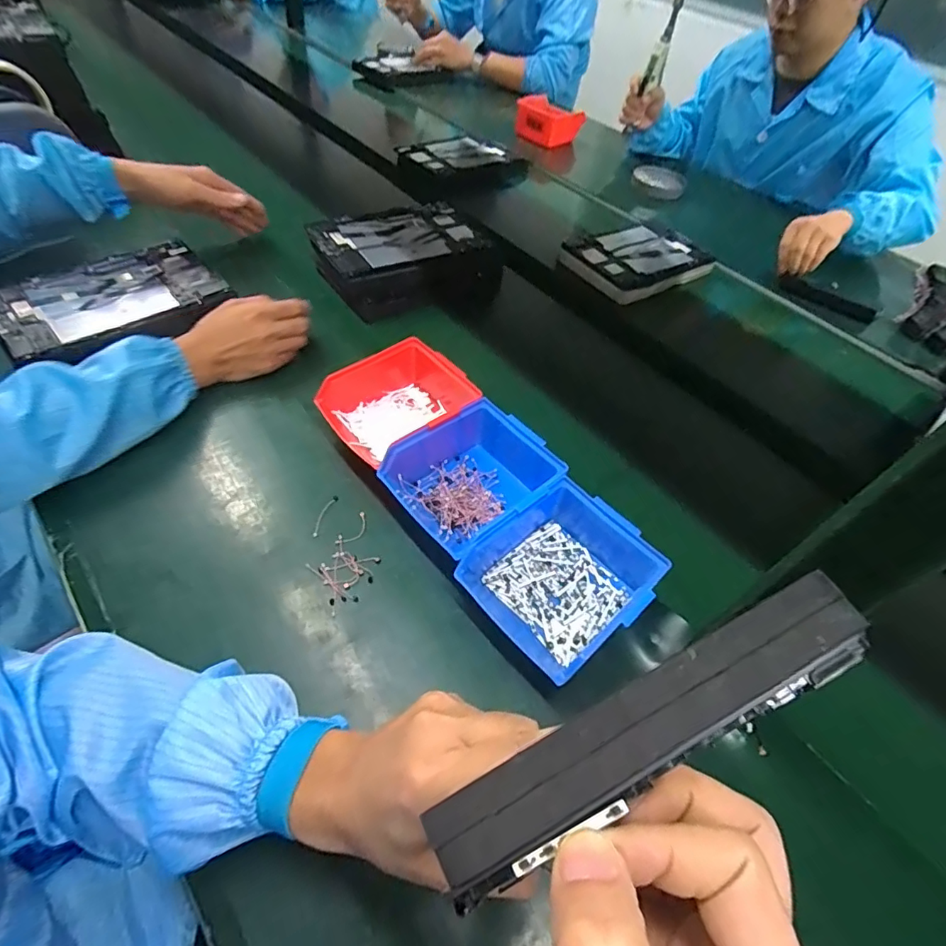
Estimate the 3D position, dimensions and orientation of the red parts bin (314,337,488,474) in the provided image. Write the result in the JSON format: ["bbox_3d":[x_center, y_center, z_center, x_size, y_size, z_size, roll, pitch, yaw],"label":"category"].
[{"bbox_3d":[-0.066,-0.072,0.547,0.166,0.070,0.121,-31,61,-27],"label":"red parts bin"}]

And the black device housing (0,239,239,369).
[{"bbox_3d":[-0.444,-0.217,0.628,0.163,0.025,0.241,39,55,22],"label":"black device housing"}]

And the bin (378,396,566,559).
[{"bbox_3d":[0.004,0.008,0.490,0.150,0.065,0.123,-29,60,-26],"label":"bin"}]

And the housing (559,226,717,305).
[{"bbox_3d":[0.280,-0.372,0.875,0.234,0.030,0.168,-24,58,-26],"label":"housing"}]

